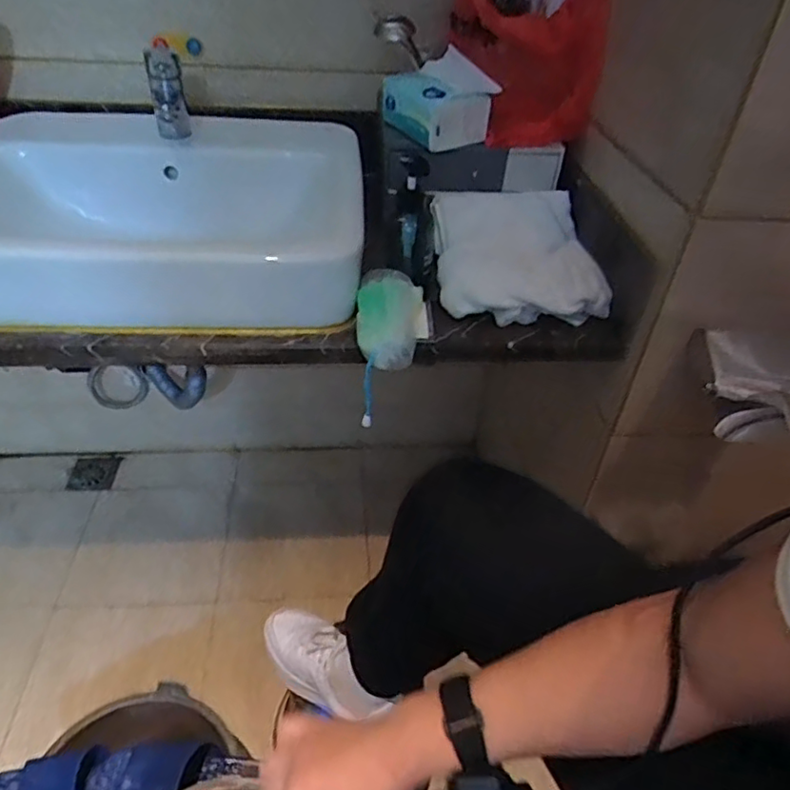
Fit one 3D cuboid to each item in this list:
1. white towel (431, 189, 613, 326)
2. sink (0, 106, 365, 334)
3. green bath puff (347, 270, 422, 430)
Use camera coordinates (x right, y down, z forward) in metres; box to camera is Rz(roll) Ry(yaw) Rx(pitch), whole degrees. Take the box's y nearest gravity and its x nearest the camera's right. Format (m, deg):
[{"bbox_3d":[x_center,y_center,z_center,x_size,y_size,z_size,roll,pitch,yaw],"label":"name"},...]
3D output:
[{"bbox_3d":[0.152,-0.186,0.805,0.196,0.078,0.230,-3,41,-9],"label":"white towel"},{"bbox_3d":[-0.340,-0.257,0.831,0.577,0.127,0.440,-1,41,-6],"label":"sink"},{"bbox_3d":[-0.006,-0.091,0.700,0.076,0.046,0.136,5,40,0],"label":"green bath puff"}]

